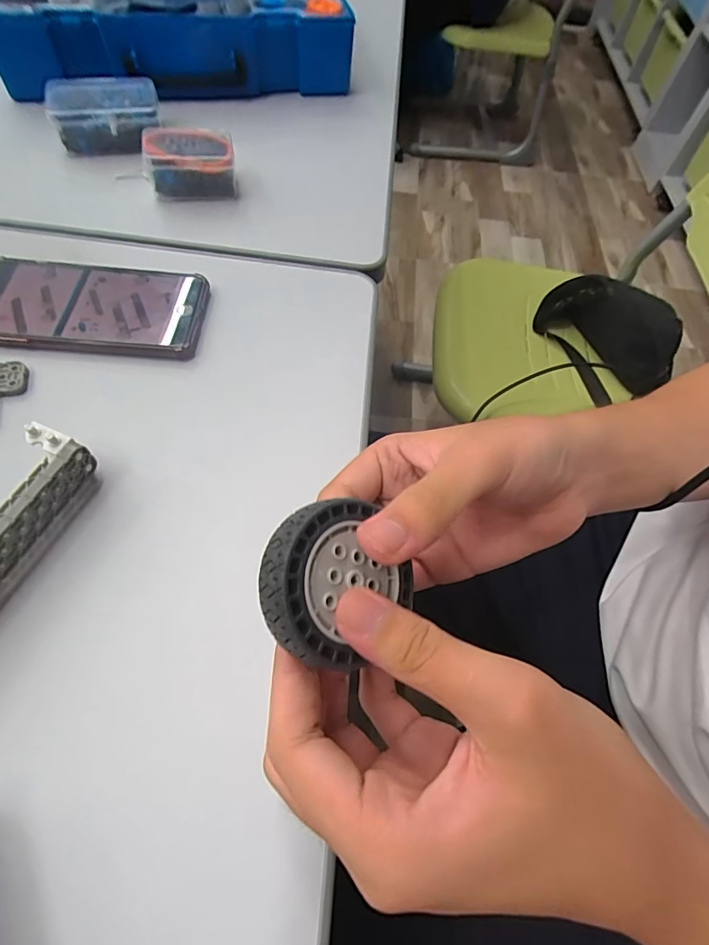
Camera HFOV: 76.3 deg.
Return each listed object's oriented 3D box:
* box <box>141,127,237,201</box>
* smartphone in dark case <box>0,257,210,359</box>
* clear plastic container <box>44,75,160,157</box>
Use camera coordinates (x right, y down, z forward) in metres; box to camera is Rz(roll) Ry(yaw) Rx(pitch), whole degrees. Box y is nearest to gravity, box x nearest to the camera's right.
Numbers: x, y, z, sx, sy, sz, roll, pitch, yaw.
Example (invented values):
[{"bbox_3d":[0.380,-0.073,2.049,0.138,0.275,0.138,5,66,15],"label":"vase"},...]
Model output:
[{"bbox_3d":[-0.142,-0.271,0.396,0.073,0.038,0.043,-8,63,-9],"label":"box"},{"bbox_3d":[-0.191,-0.117,0.322,0.160,0.012,0.077,2,62,-3],"label":"smartphone in dark case"},{"bbox_3d":[-0.236,-0.338,0.427,0.096,0.037,0.066,-12,63,-10],"label":"clear plastic container"}]

